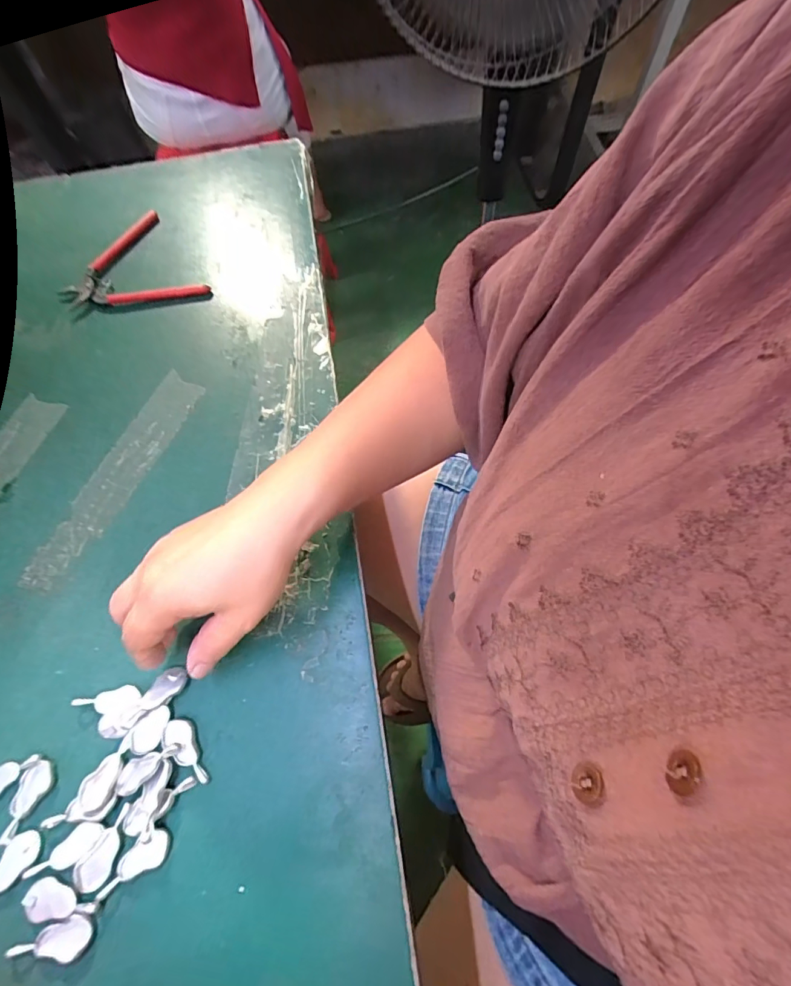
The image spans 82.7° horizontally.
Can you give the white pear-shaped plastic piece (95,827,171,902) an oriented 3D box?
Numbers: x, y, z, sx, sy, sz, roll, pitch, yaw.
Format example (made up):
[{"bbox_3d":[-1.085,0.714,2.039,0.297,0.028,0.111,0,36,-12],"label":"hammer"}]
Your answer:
[{"bbox_3d":[-0.145,0.204,0.246,0.041,0.010,0.016,-35,68,-12],"label":"white pear-shaped plastic piece"}]

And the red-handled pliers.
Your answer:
[{"bbox_3d":[-0.276,-0.222,0.460,0.125,0.008,0.140,-34,68,-12],"label":"red-handled pliers"}]

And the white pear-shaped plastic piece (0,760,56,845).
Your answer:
[{"bbox_3d":[-0.219,0.181,0.265,0.018,0.004,0.041,21,68,13],"label":"white pear-shaped plastic piece"}]

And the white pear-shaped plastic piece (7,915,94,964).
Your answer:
[{"bbox_3d":[-0.181,0.238,0.235,0.042,0.004,0.018,-19,65,-5],"label":"white pear-shaped plastic piece"}]

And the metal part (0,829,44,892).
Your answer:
[{"bbox_3d":[-0.218,0.211,0.250,0.019,0.004,0.043,36,72,18],"label":"metal part"}]

